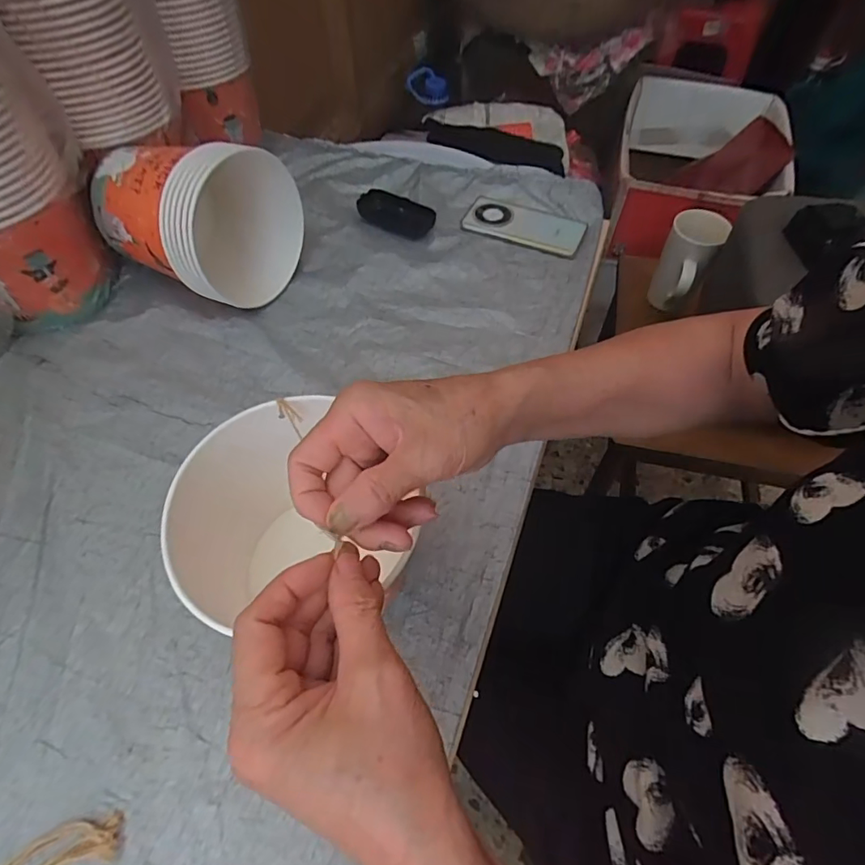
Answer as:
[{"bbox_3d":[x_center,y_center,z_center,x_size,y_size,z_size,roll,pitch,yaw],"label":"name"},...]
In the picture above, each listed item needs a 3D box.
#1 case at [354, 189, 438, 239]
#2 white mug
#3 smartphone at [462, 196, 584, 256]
[{"bbox_3d":[-0.049,-0.303,0.685,0.104,0.022,0.053,30,62,17],"label":"case"},{"bbox_3d":[0.400,-0.270,0.796,0.077,0.133,0.086,26,60,17],"label":"white mug"},{"bbox_3d":[0.127,-0.289,0.689,0.161,0.012,0.081,16,59,9],"label":"smartphone"}]

